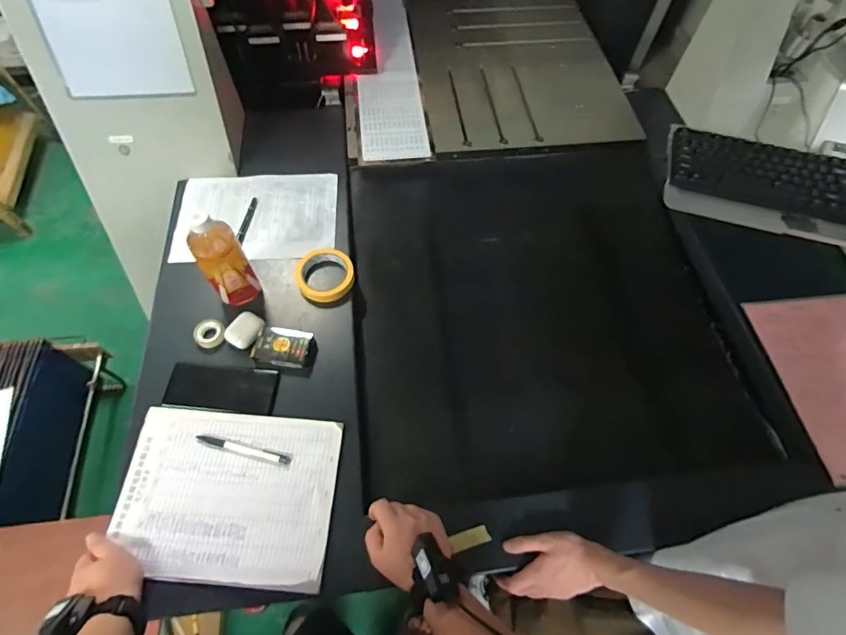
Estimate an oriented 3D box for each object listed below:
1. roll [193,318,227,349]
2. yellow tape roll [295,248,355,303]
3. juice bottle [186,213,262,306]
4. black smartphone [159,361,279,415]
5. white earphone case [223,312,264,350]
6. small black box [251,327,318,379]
[{"bbox_3d":[-0.344,0.027,0.717,0.047,0.026,0.043,0,62,0],"label":"roll"},{"bbox_3d":[-0.169,-0.072,0.767,0.099,0.019,0.103,0,62,0],"label":"yellow tape roll"},{"bbox_3d":[-0.313,-0.091,0.689,0.066,0.180,0.064,0,62,0],"label":"juice bottle"},{"bbox_3d":[-0.303,0.108,0.670,0.157,0.017,0.067,3,62,2],"label":"black smartphone"},{"bbox_3d":[-0.287,0.018,0.713,0.050,0.020,0.061,29,66,15],"label":"white earphone case"},{"bbox_3d":[-0.217,0.050,0.697,0.094,0.028,0.068,9,62,5],"label":"small black box"}]

